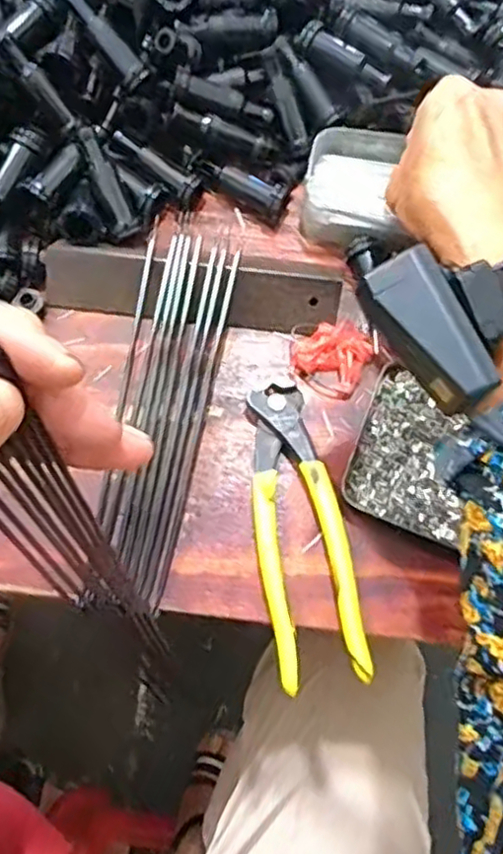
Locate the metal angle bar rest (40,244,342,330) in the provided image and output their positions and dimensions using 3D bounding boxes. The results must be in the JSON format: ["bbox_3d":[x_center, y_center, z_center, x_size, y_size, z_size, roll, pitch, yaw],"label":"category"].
[{"bbox_3d":[-0.036,-0.084,0.417,0.177,0.024,0.040,8,72,3],"label":"metal angle bar rest"}]

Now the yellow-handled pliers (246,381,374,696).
[{"bbox_3d":[0.025,0.055,0.378,0.047,0.015,0.160,-9,73,-3],"label":"yellow-handled pliers"}]

